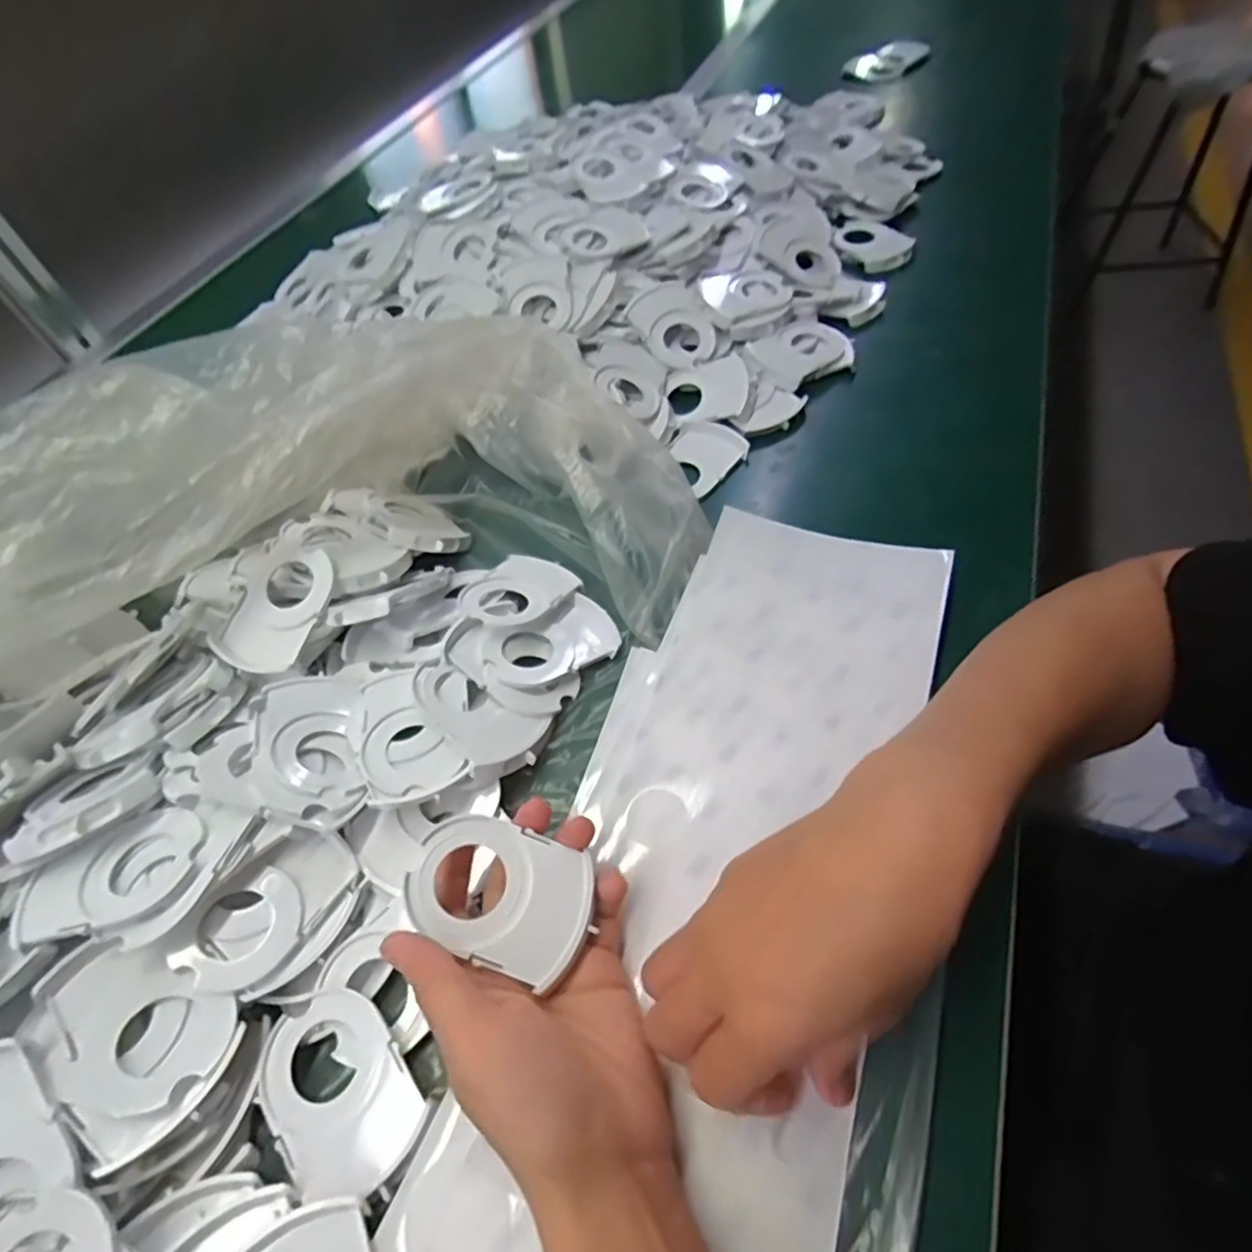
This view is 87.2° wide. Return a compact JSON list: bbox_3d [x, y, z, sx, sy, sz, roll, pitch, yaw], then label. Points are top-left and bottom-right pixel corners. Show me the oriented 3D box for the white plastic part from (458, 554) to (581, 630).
[{"bbox_3d":[-0.066,-0.022,0.408,0.056,0.020,0.067,31,63,19],"label":"white plastic part"}]

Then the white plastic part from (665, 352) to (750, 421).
[{"bbox_3d":[0.063,-0.179,0.506,0.062,0.009,0.054,-13,70,15],"label":"white plastic part"}]

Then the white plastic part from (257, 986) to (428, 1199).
[{"bbox_3d":[-0.118,0.191,0.271,0.074,0.009,0.053,36,67,29],"label":"white plastic part"}]

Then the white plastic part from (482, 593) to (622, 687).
[{"bbox_3d":[-0.044,0.009,0.388,0.077,0.010,0.047,-19,64,-27],"label":"white plastic part"}]

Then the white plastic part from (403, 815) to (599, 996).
[{"bbox_3d":[-0.051,0.111,0.275,0.074,0.004,0.053,23,58,-1],"label":"white plastic part"}]

